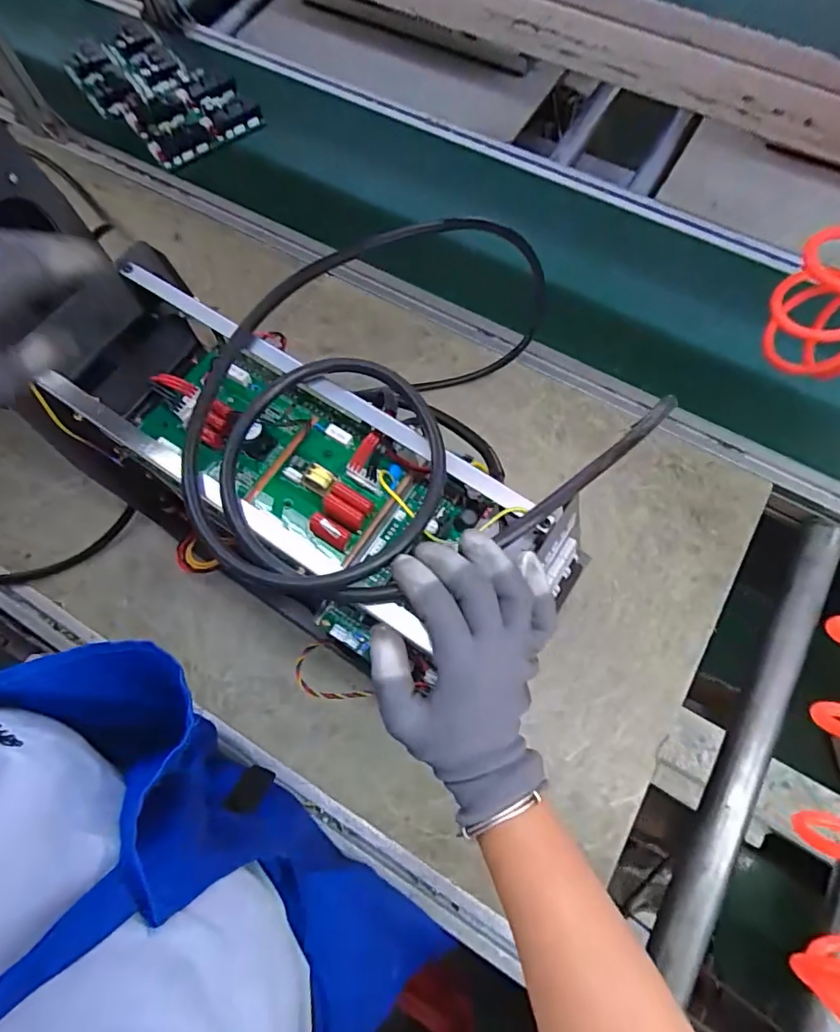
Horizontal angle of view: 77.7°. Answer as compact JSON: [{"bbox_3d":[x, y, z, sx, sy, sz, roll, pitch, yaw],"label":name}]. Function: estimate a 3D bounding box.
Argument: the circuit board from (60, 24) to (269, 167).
[{"bbox_3d":[-0.466,-0.759,0.934,0.199,0.039,0.370,-44,75,-13],"label":"circuit board"}]

